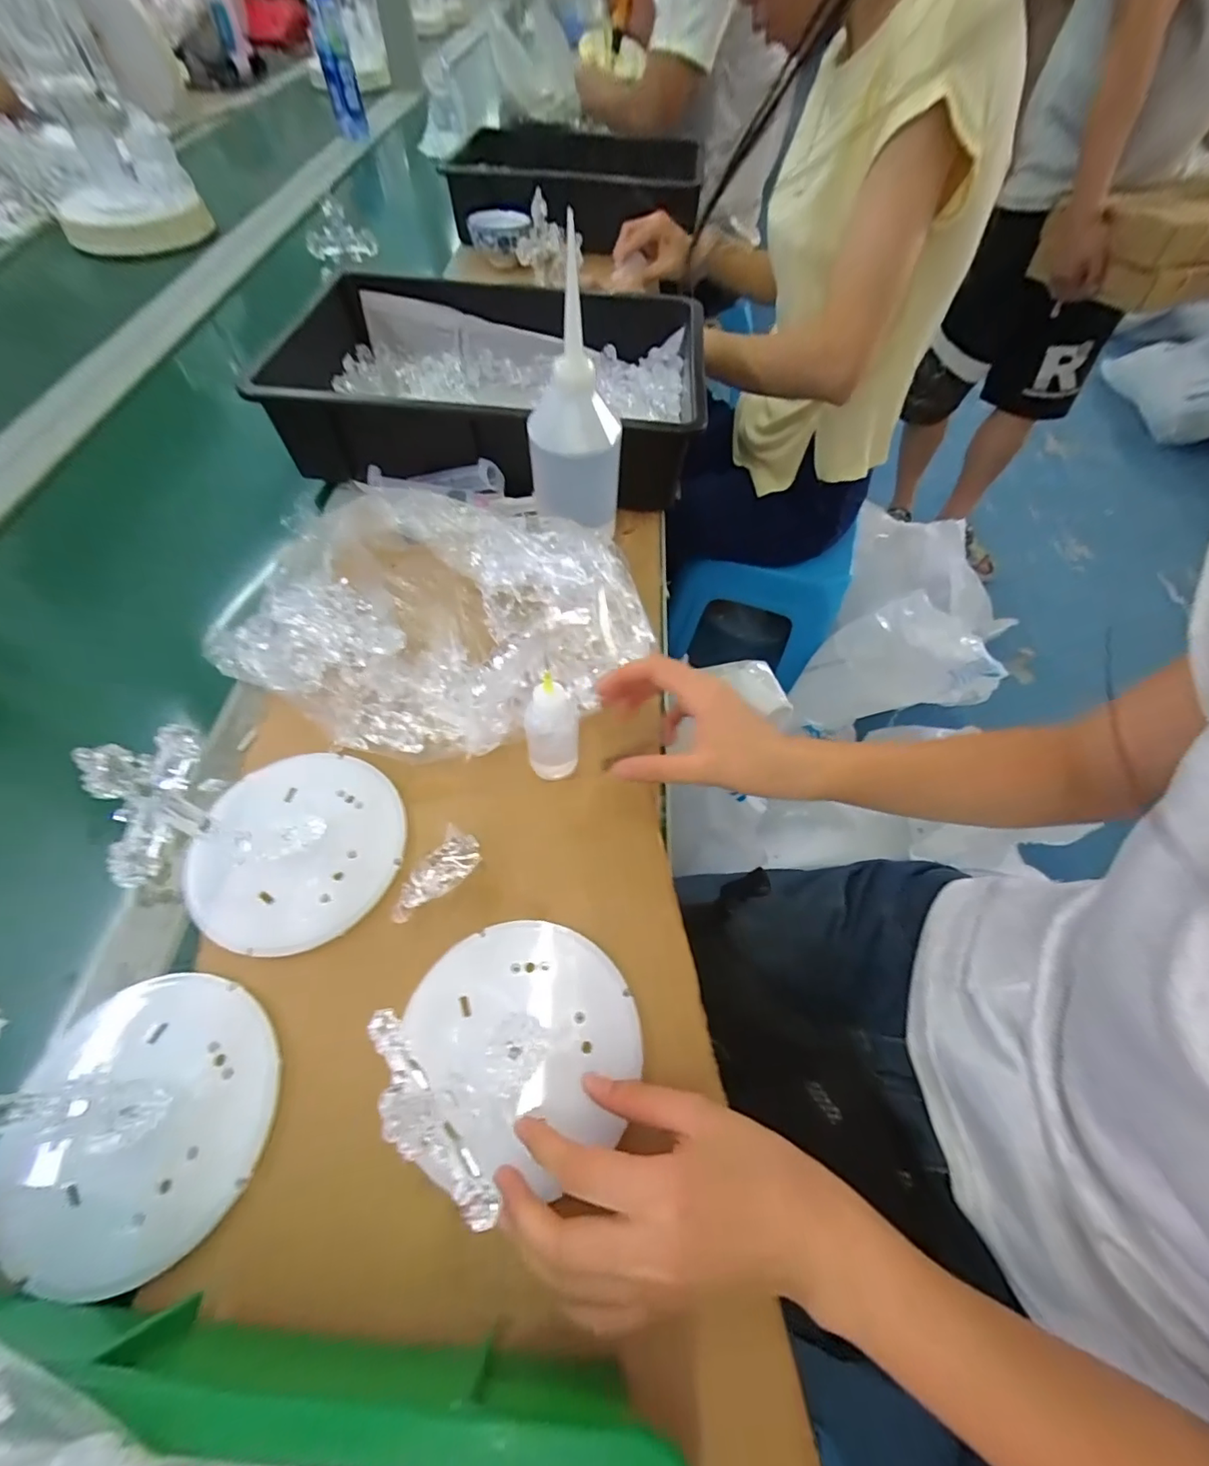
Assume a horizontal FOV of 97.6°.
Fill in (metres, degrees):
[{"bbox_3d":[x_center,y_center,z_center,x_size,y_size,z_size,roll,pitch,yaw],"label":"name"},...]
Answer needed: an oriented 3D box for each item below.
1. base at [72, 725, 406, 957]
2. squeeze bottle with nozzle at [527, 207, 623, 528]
[{"bbox_3d":[-0.191,0.044,0.290,0.117,0.113,0.122,1,59,-2],"label":"base"},{"bbox_3d":[-0.023,-0.239,0.405,0.055,0.168,0.058,37,64,18],"label":"squeeze bottle with nozzle"}]

